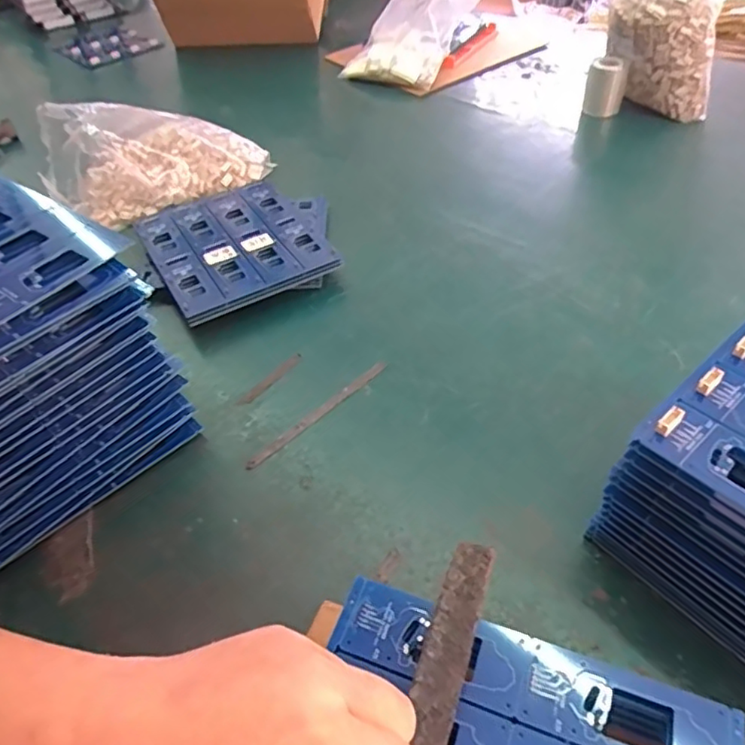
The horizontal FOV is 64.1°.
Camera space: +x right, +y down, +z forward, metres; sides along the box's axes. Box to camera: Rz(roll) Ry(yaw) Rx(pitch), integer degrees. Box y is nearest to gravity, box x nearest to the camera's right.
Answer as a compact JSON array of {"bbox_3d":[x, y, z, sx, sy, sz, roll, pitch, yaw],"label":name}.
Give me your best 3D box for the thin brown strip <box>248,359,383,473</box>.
[{"bbox_3d":[-0.043,0.033,0.488,0.144,0.010,0.010,-35,53,-28],"label":"thin brown strip"}]

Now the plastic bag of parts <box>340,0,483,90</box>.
[{"bbox_3d":[0.077,-0.577,1.005,0.160,0.127,0.255,23,51,24],"label":"plastic bag of parts"}]

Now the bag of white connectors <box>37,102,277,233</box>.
[{"bbox_3d":[-0.267,-0.283,0.727,0.254,0.115,0.134,-23,48,-18],"label":"bag of white connectors"}]

